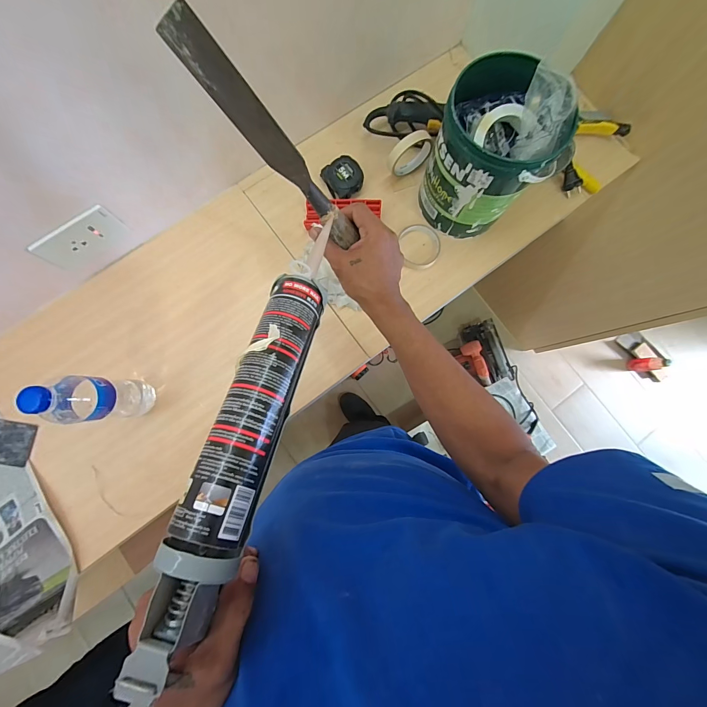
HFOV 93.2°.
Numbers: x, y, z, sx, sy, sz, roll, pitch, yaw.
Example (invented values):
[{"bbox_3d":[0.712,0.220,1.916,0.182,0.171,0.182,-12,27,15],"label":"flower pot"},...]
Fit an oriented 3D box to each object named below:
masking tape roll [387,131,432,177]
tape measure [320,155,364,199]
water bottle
[{"bbox_3d":[0.105,-0.372,0.628,0.093,0.077,0.032,-34,85,-6],"label":"masking tape roll"},{"bbox_3d":[-0.017,-0.331,0.636,0.064,0.037,0.068,-35,85,-7],"label":"tape measure"},{"bbox_3d":[-0.363,0.066,0.477,0.058,0.209,0.063,-7,82,-3],"label":"water bottle"}]

